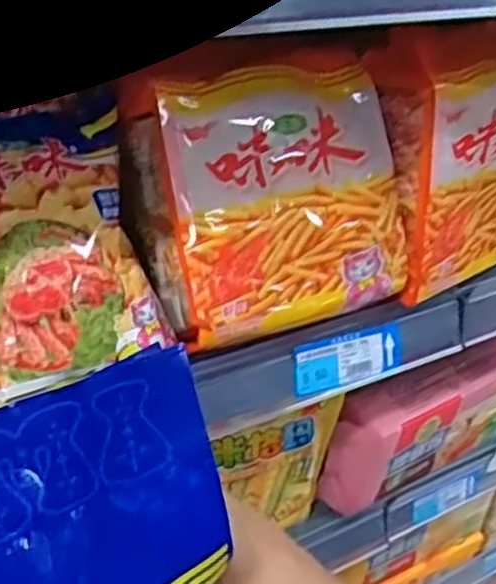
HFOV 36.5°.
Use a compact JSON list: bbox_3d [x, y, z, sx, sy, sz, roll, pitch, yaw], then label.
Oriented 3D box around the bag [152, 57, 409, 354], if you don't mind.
[{"bbox_3d":[0.020,-0.066,0.529,0.177,0.169,0.060,-15,10,-29],"label":"bag"}]

